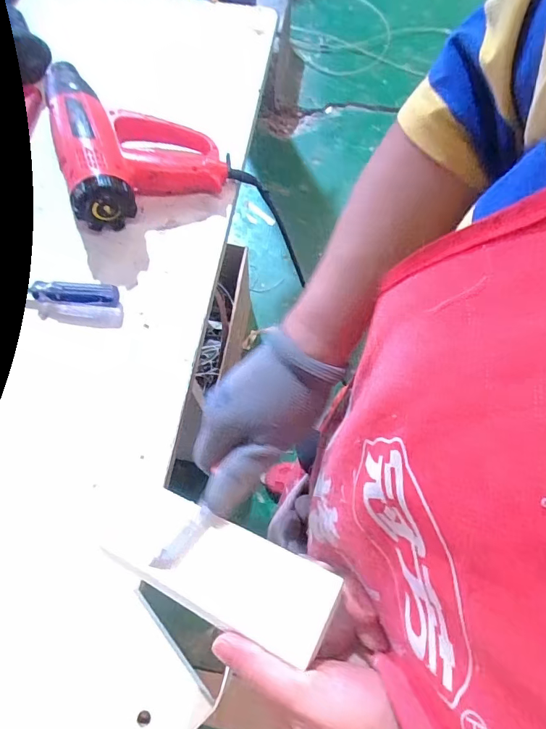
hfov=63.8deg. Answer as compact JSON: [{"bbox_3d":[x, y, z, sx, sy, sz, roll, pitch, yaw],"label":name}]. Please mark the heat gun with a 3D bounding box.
[{"bbox_3d":[-0.173,-0.290,0.540,0.178,0.066,0.222,-19,70,-8],"label":"heat gun"}]

